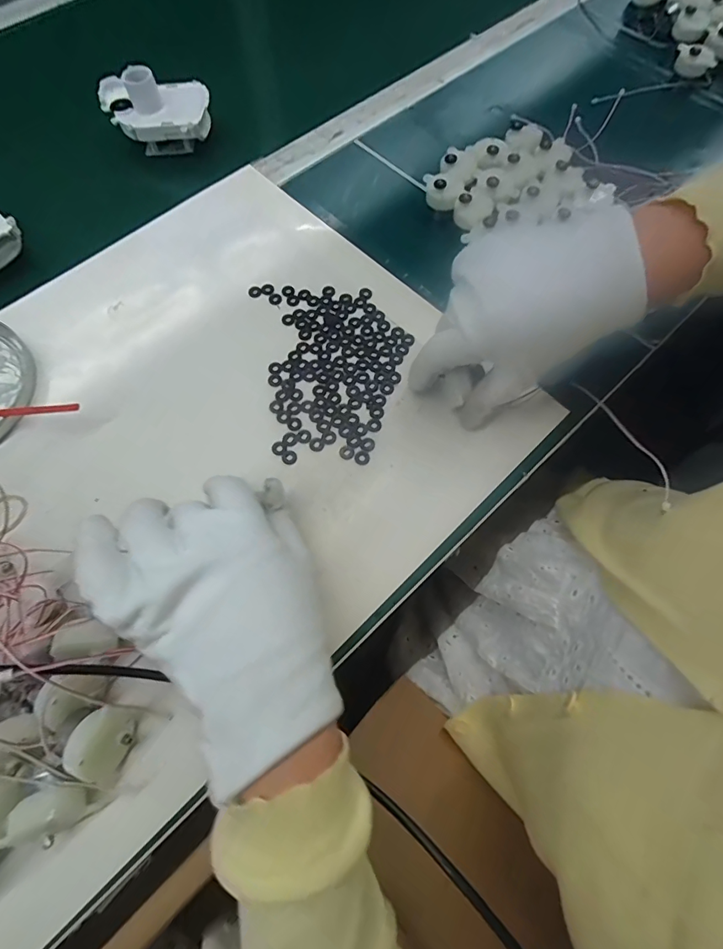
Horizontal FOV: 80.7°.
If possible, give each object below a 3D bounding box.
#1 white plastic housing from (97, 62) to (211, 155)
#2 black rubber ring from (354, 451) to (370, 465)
[{"bbox_3d":[-0.197,-0.348,0.406,0.099,0.055,0.059,-4,69,-1],"label":"white plastic housing"},{"bbox_3d":[0.000,-0.012,0.301,0.010,0.004,0.011,-1,67,2],"label":"black rubber ring"}]

